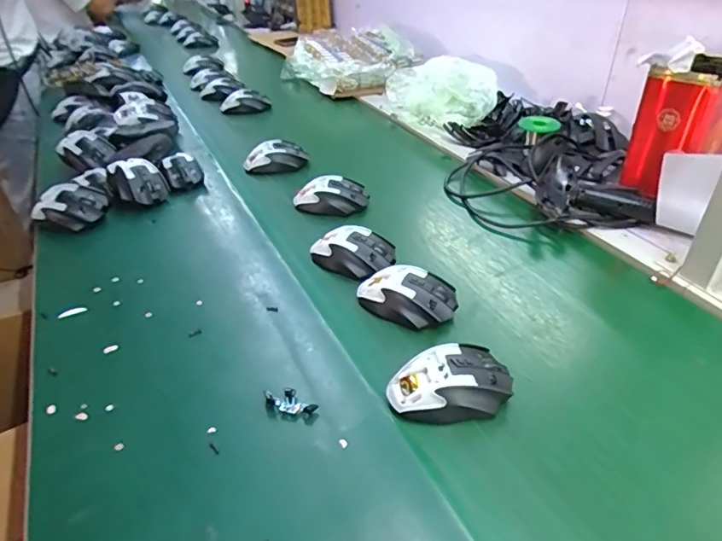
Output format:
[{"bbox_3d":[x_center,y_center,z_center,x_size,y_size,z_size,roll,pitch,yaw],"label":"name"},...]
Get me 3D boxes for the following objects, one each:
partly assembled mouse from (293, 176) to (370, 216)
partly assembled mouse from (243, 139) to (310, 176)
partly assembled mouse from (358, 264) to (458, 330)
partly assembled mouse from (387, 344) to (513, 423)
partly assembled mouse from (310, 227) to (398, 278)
[{"bbox_3d":[-0.049,-0.119,0.797,0.119,0.038,0.062,0,36,4],"label":"partly assembled mouse"},{"bbox_3d":[-0.156,-0.208,0.929,0.121,0.047,0.056,-12,37,-13],"label":"partly assembled mouse"},{"bbox_3d":[0.053,0.027,0.589,0.118,0.038,0.074,16,40,24],"label":"partly assembled mouse"},{"bbox_3d":[0.084,0.107,0.480,0.117,0.040,0.072,-8,36,-8],"label":"partly assembled mouse"},{"bbox_3d":[-0.013,-0.028,0.670,0.116,0.037,0.068,20,41,27],"label":"partly assembled mouse"}]

